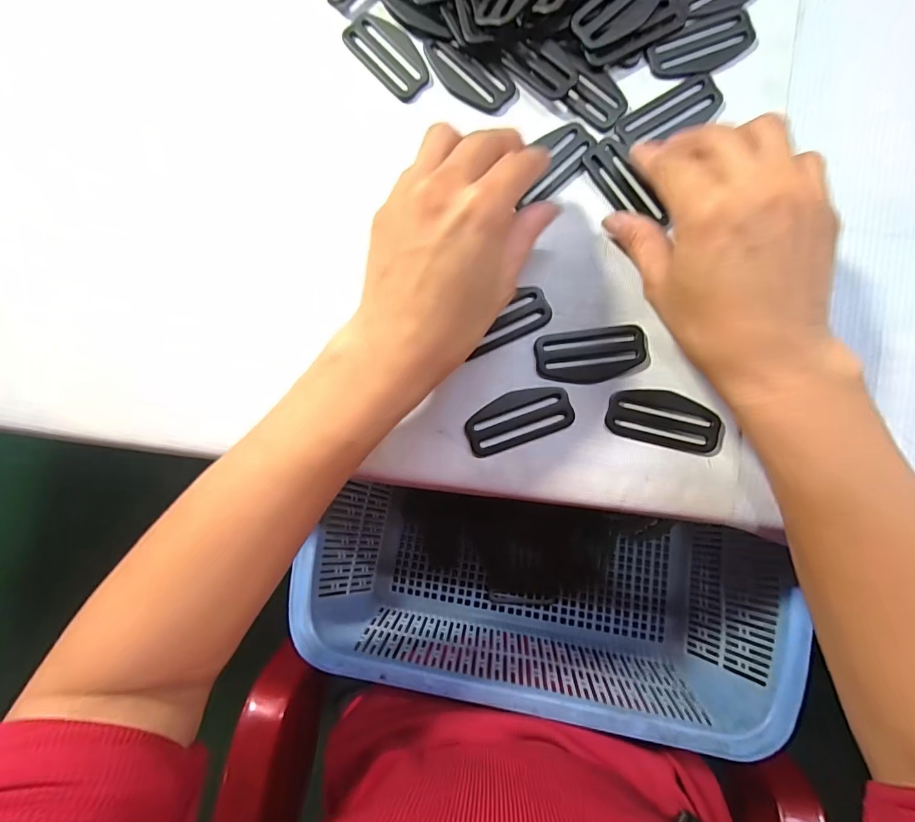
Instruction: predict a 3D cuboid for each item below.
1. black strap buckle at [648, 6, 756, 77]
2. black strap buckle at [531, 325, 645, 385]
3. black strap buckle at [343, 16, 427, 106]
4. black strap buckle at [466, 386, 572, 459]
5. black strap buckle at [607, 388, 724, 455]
[{"bbox_3d":[0.139,-0.207,0.262,0.059,0.004,0.027,-23,86,2],"label":"black strap buckle"},{"bbox_3d":[0.074,-0.031,0.258,0.059,0.004,0.029,-7,86,3],"label":"black strap buckle"},{"bbox_3d":[-0.039,-0.212,0.278,0.029,0.005,0.059,-40,85,0],"label":"black strap buckle"},{"bbox_3d":[0.034,0.004,0.260,0.059,0.004,0.028,-21,86,2],"label":"black strap buckle"},{"bbox_3d":[0.112,0.004,0.253,0.059,0.004,0.029,14,88,4],"label":"black strap buckle"}]

